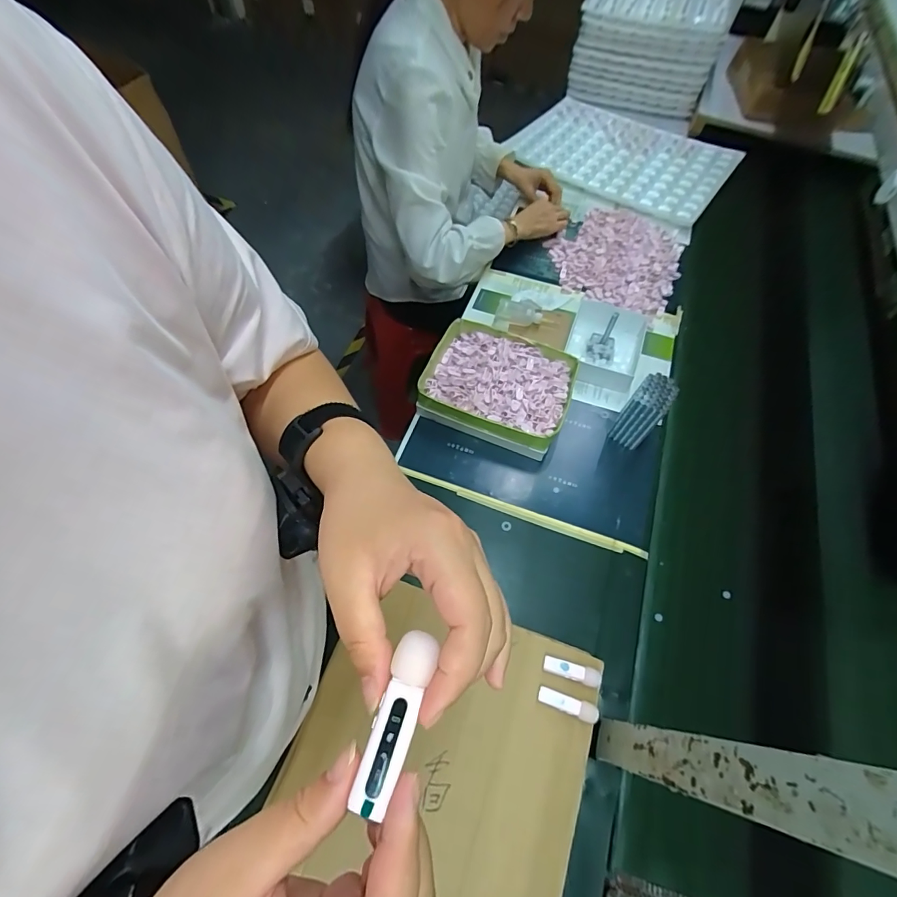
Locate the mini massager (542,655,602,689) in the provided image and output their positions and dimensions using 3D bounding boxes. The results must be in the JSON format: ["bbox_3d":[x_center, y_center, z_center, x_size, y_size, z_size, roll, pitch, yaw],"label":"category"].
[{"bbox_3d":[0.140,0.253,0.496,0.063,0.010,0.019,15,63,4],"label":"mini massager"}]

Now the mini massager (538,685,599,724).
[{"bbox_3d":[0.131,0.282,0.481,0.064,0.013,0.019,18,64,5],"label":"mini massager"}]

